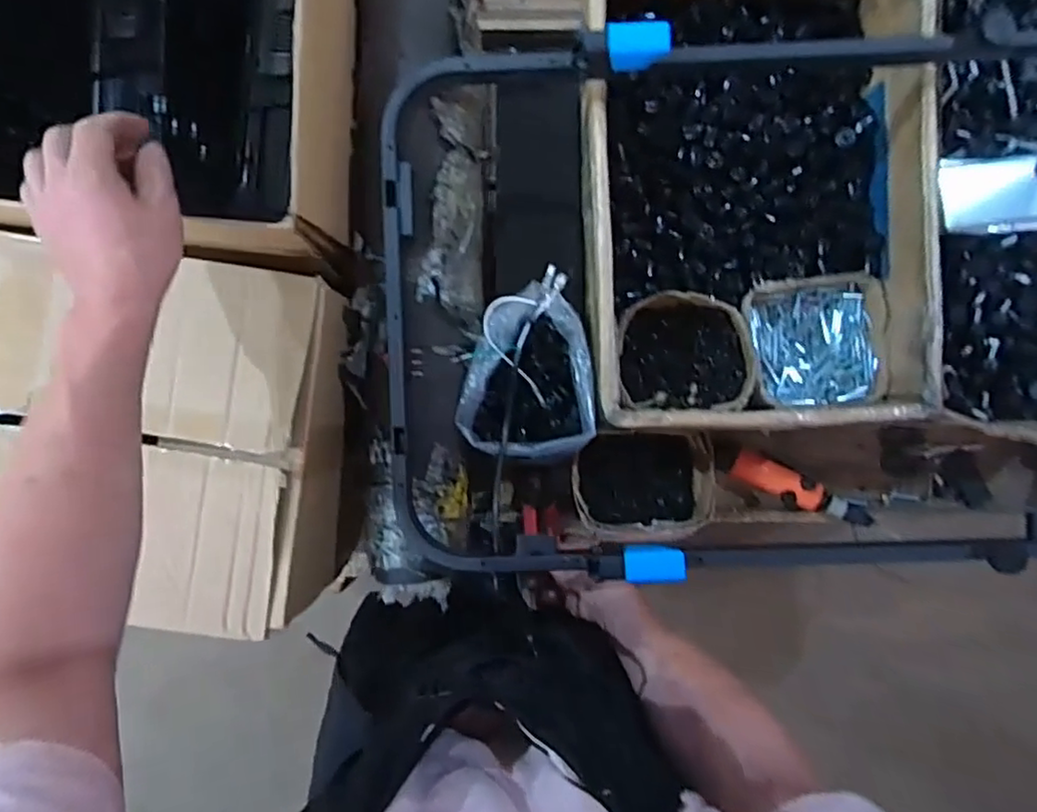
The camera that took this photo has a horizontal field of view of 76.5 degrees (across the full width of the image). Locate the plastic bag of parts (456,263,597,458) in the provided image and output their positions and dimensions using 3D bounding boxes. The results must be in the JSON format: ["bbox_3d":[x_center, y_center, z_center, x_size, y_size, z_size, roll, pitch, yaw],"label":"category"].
[{"bbox_3d":[0.014,-0.038,0.678,0.134,0.075,0.177,8,91,1],"label":"plastic bag of parts"}]

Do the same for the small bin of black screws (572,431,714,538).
[{"bbox_3d":[0.151,0.094,0.810,0.165,0.085,0.118,1,91,1],"label":"small bin of black screws"}]

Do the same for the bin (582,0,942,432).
[{"bbox_3d":[0.249,-0.245,0.725,0.341,0.147,0.515,-2,91,1],"label":"bin"}]

